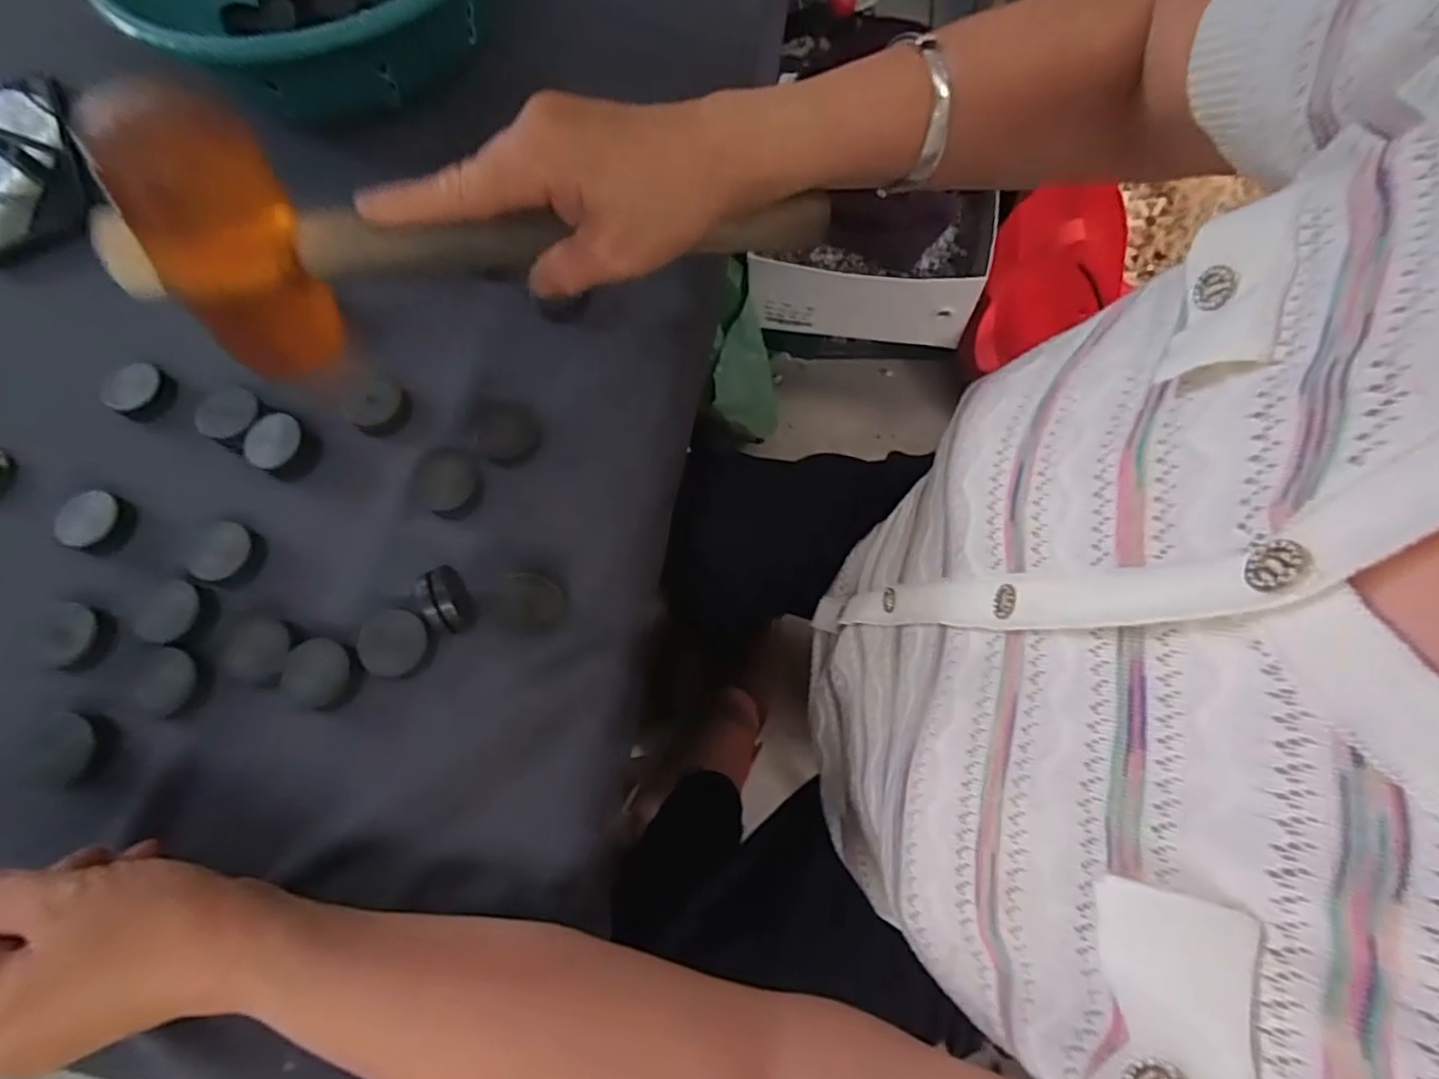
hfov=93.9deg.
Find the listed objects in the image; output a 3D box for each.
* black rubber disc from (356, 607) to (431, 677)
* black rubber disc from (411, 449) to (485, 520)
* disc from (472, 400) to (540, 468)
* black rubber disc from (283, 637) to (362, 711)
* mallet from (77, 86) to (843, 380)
[{"bbox_3d":[-0.162,0.051,0.332,0.036,0.004,0.032,8,70,6],"label":"black rubber disc"},{"bbox_3d":[-0.147,-0.030,0.364,0.038,0.008,0.033,29,74,13],"label":"black rubber disc"},{"bbox_3d":[-0.119,-0.060,0.374,0.033,0.006,0.041,-38,73,-11],"label":"disc"},{"bbox_3d":[-0.195,0.066,0.329,0.039,0.005,0.032,16,71,9],"label":"black rubber disc"},{"bbox_3d":[-0.094,-0.131,0.295,0.295,0.089,0.056,-7,69,-15],"label":"mallet"}]

